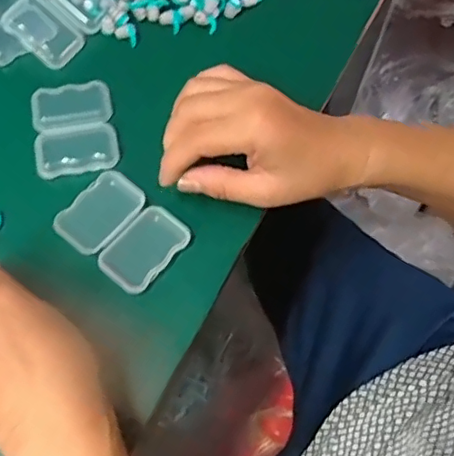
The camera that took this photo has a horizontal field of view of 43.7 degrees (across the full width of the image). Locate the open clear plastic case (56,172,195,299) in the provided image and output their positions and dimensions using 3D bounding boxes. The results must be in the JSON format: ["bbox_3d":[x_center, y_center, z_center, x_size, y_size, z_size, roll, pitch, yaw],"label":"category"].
[{"bbox_3d":[-0.068,0.001,0.368,0.075,0.007,0.057,38,69,14],"label":"open clear plastic case"}]

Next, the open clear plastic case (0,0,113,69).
[{"bbox_3d":[-0.130,-0.168,0.437,0.061,0.015,0.078,32,67,12],"label":"open clear plastic case"}]

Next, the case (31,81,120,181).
[{"bbox_3d":[-0.108,-0.073,0.399,0.055,0.007,0.077,-10,66,-7],"label":"case"}]

